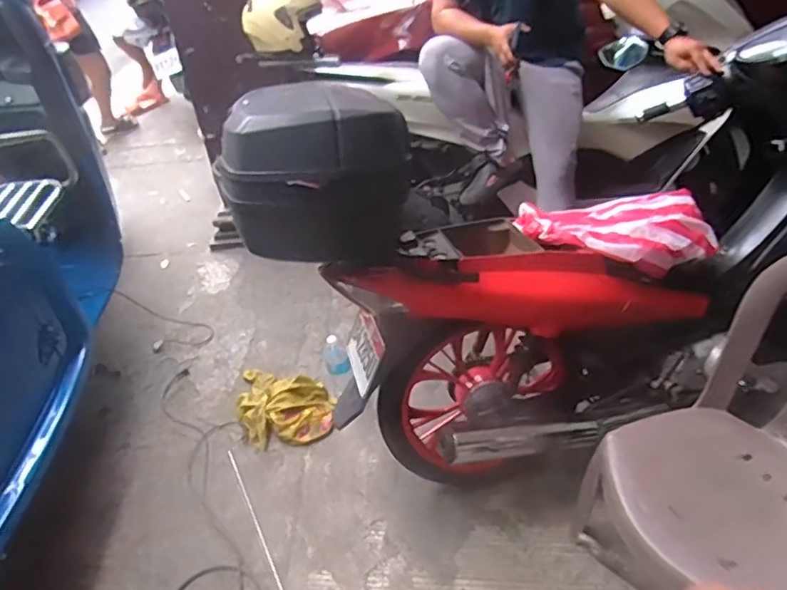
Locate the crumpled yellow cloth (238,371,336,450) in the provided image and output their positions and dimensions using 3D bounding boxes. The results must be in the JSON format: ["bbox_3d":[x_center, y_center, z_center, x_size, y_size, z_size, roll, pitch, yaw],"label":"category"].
[{"bbox_3d":[-0.393,0.368,1.868,0.394,0.109,0.258,17,45,25],"label":"crumpled yellow cloth"}]

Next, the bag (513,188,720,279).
[{"bbox_3d":[0.519,-0.153,1.332,0.457,0.116,0.203,-6,40,0],"label":"bag"}]

